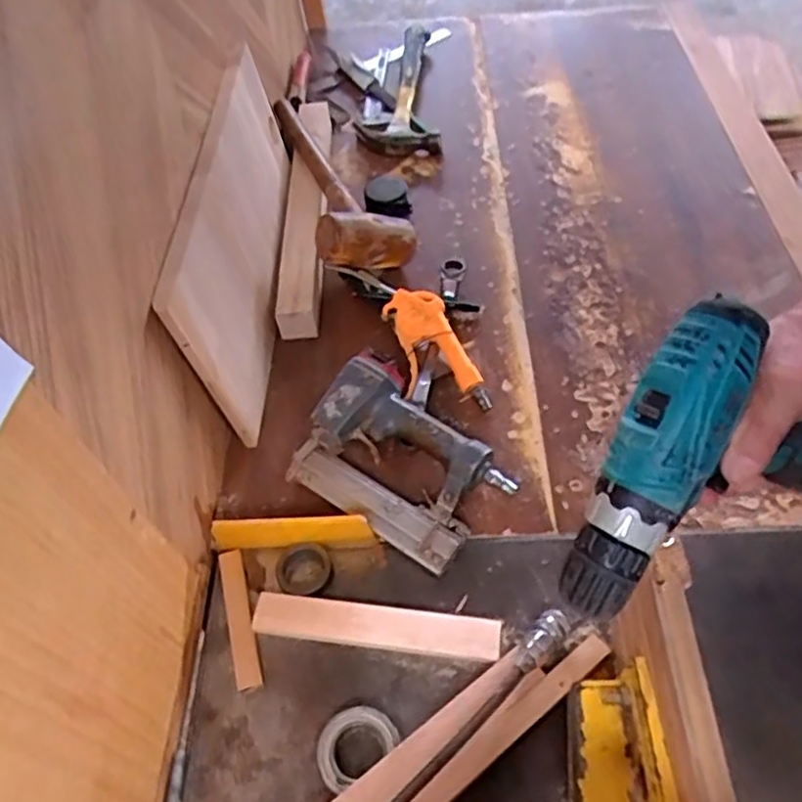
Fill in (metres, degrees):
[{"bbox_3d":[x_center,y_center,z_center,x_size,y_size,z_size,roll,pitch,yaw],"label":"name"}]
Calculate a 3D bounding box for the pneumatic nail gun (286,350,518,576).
[{"bbox_3d":[0.001,0.052,0.634,0.195,0.054,0.143,28,60,23],"label":"pneumatic nail gun"}]

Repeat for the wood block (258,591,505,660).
[{"bbox_3d":[-0.020,0.184,0.557,0.200,0.013,0.034,3,53,7],"label":"wood block"}]

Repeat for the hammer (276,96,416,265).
[{"bbox_3d":[-0.080,-0.298,0.896,0.118,0.087,0.360,-15,52,-6],"label":"hammer"}]

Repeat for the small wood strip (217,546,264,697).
[{"bbox_3d":[-0.137,0.183,0.577,0.021,0.005,0.121,-2,53,-26],"label":"small wood strip"}]

